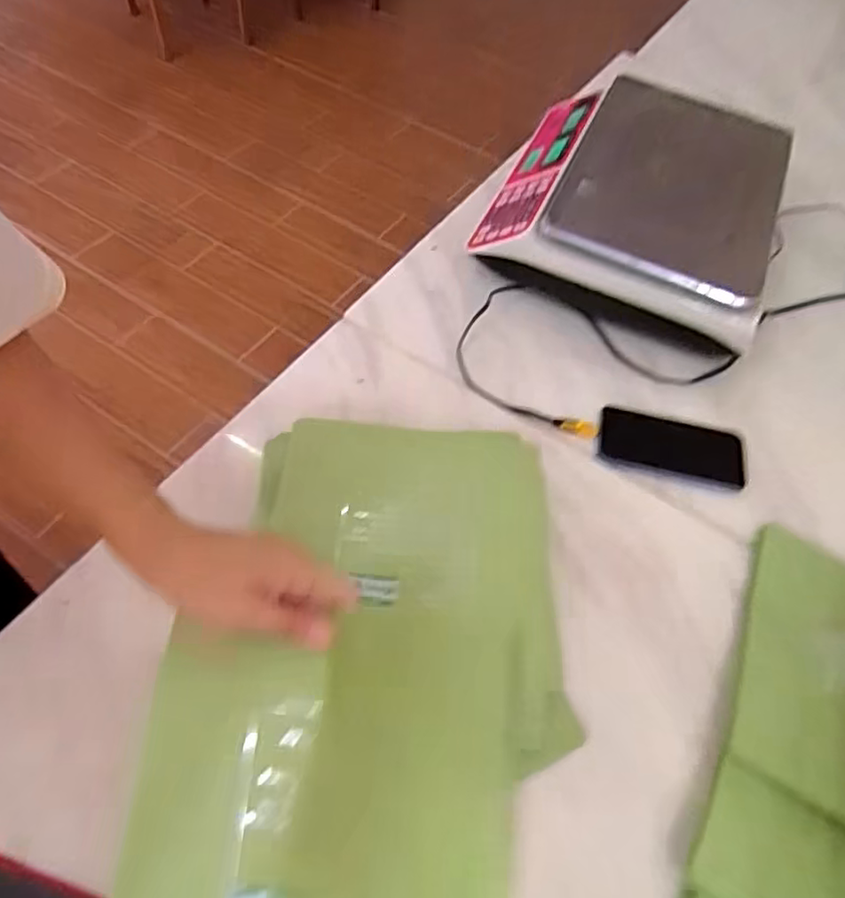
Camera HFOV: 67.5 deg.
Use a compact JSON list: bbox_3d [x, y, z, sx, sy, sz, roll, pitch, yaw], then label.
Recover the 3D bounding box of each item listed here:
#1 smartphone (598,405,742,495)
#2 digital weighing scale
[{"bbox_3d":[0.248,-0.001,0.627,0.140,0.007,0.071,14,57,5],"label":"smartphone"},{"bbox_3d":[0.250,-0.291,0.755,0.301,0.110,0.328,21,58,8],"label":"digital weighing scale"}]

